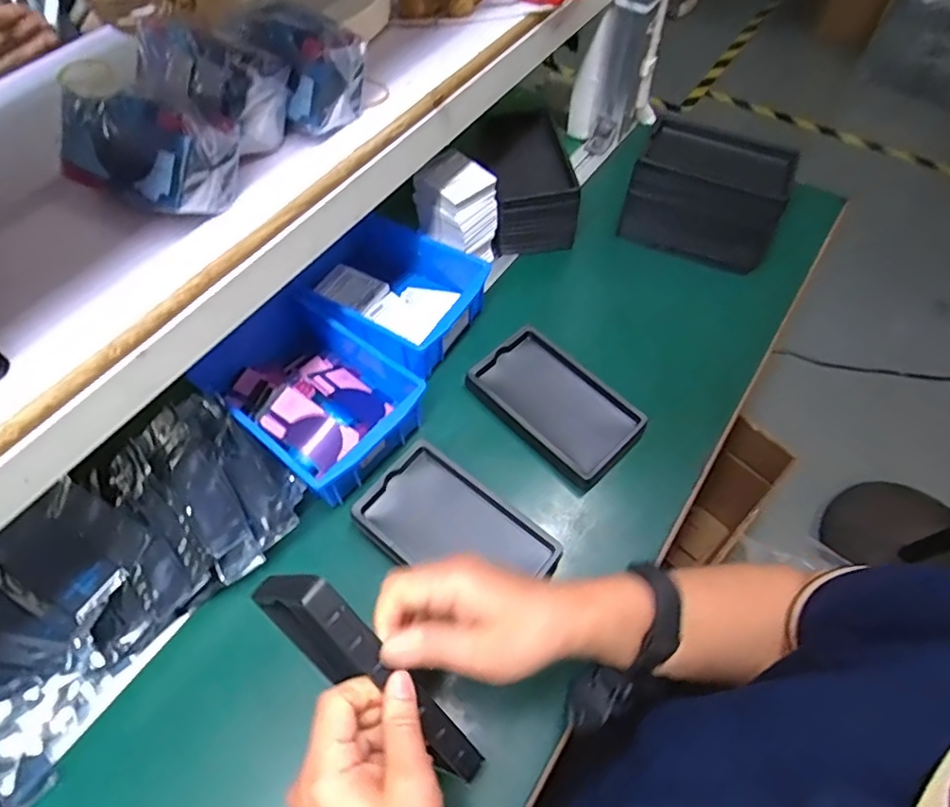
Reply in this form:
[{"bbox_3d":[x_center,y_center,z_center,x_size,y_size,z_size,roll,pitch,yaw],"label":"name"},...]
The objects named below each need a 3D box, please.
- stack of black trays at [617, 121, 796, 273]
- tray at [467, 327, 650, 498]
[{"bbox_3d":[0.269,-0.239,0.672,0.163,0.108,0.106,26,61,16],"label":"stack of black trays"},{"bbox_3d":[0.078,-0.001,0.572,0.095,0.030,0.158,-40,65,-22],"label":"tray"}]

